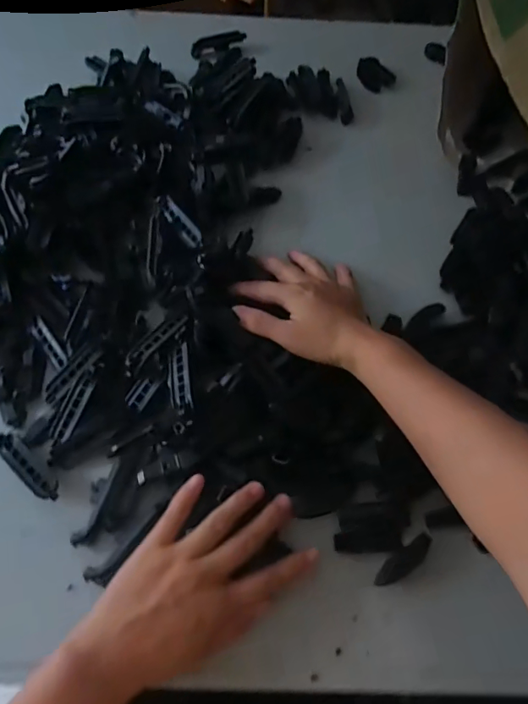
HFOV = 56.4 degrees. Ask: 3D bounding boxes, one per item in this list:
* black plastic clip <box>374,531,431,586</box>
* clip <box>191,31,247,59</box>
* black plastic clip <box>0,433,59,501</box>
[{"bbox_3d":[0.105,0.157,0.370,0.051,0.011,0.016,-33,69,-18],"label":"black plastic clip"},{"bbox_3d":[-0.060,-0.407,0.645,0.072,0.018,0.016,-21,66,-13],"label":"clip"},{"bbox_3d":[-0.186,0.089,0.386,0.072,0.011,0.016,39,67,16],"label":"black plastic clip"}]

